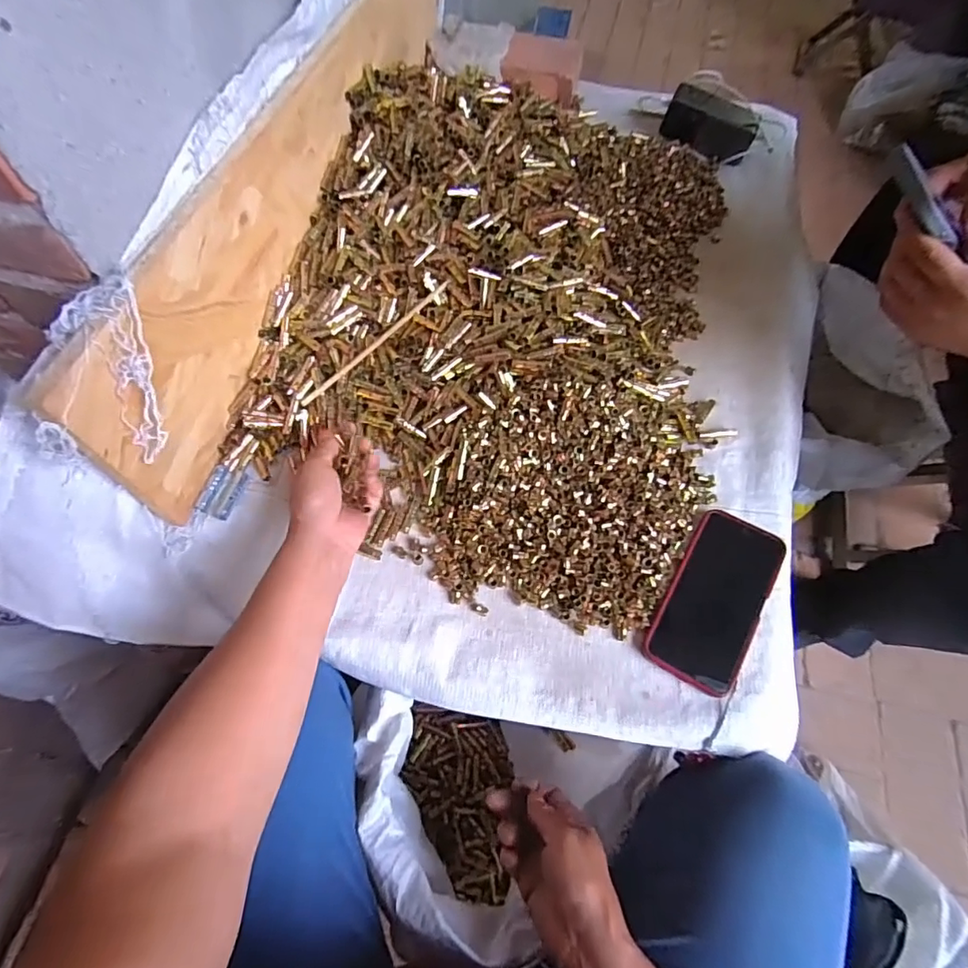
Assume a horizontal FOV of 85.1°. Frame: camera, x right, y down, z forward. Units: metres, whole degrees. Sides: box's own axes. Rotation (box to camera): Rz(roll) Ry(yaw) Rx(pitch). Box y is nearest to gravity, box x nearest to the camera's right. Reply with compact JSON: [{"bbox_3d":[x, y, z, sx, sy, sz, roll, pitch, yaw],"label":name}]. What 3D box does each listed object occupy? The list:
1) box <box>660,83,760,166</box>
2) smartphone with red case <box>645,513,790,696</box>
[{"bbox_3d":[0.321,-0.510,0.751,0.128,0.065,0.048,22,65,8],"label":"box"},{"bbox_3d":[0.216,0.104,0.488,0.079,0.018,0.163,29,67,11],"label":"smartphone with red case"}]

